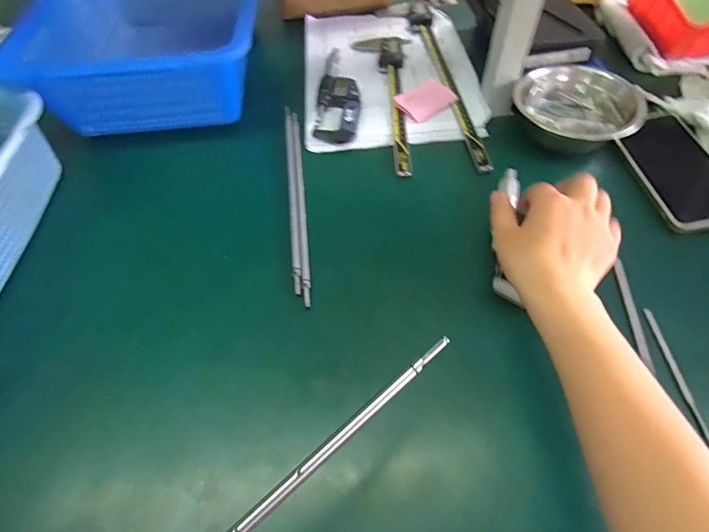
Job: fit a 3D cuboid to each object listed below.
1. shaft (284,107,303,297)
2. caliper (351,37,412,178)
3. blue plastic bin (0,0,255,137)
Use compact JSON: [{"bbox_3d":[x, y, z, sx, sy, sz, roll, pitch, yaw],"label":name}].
[{"bbox_3d":[-0.067,-0.085,0.464,0.011,0.008,0.271,-7,55,-3],"label":"shaft"},{"bbox_3d":[0.047,-0.225,0.543,0.070,0.016,0.293,-4,55,-1],"label":"caliper"},{"bbox_3d":[-0.259,-0.318,0.581,0.270,0.129,0.385,-2,55,0],"label":"blue plastic bin"}]

